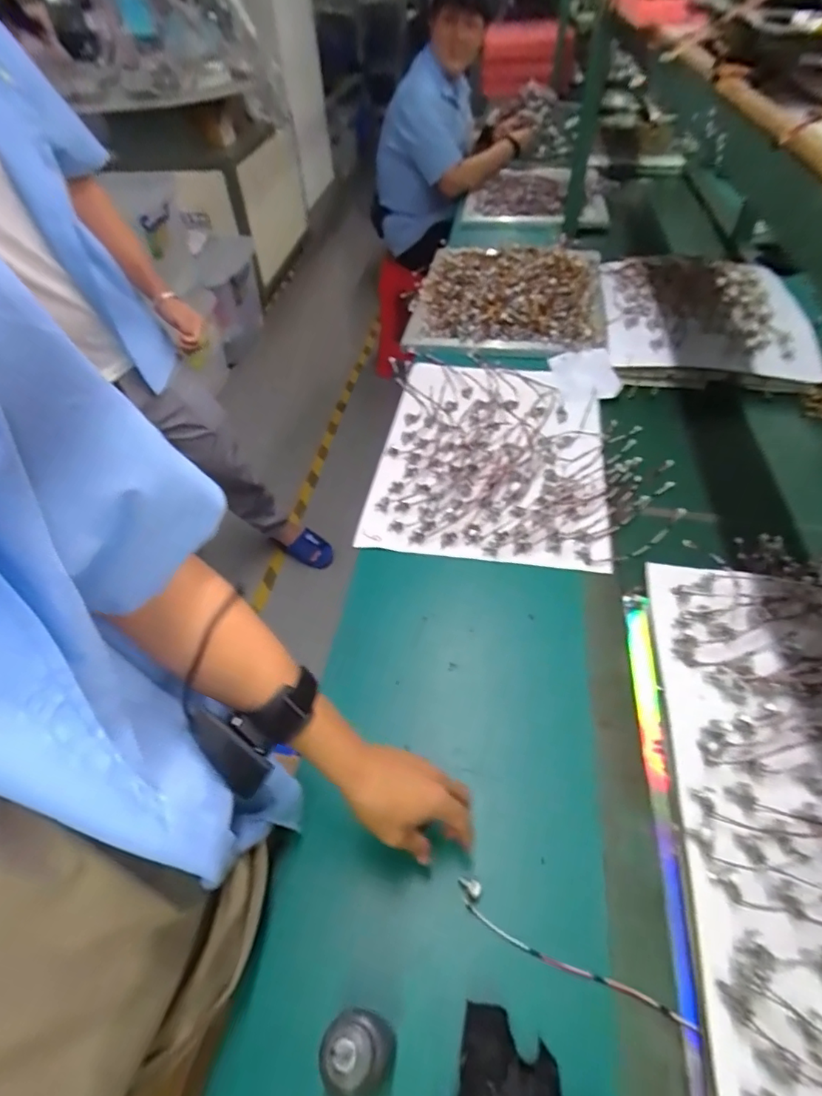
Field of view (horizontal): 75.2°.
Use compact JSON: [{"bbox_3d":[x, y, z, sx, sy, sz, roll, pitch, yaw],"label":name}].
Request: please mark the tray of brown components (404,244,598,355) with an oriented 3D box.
[{"bbox_3d":[0.209,-0.565,1.183,0.404,0.092,0.412,6,49,11],"label":"tray of brown components"}]

